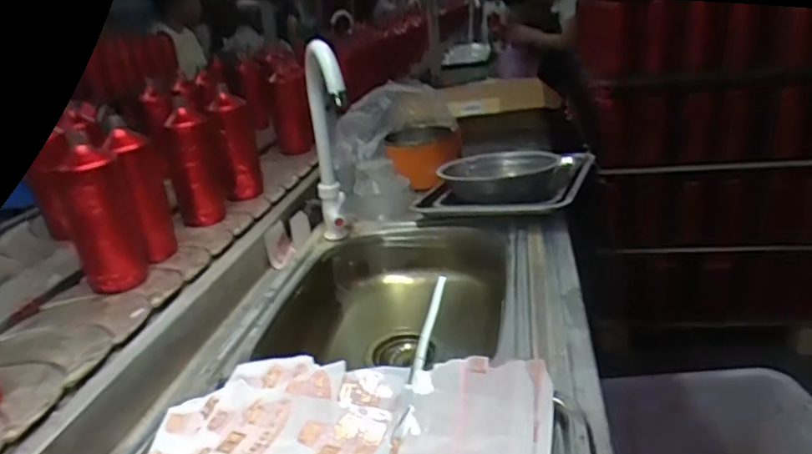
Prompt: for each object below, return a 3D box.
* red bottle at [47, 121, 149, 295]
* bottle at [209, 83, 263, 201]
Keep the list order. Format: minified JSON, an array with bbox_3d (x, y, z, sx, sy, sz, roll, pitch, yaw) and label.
[{"bbox_3d":[-0.411,-0.019,0.784,0.083,0.197,0.086,-19,25,-25],"label":"red bottle"},{"bbox_3d":[-0.314,-0.151,1.078,0.064,0.192,0.082,-13,23,-13],"label":"bottle"}]

